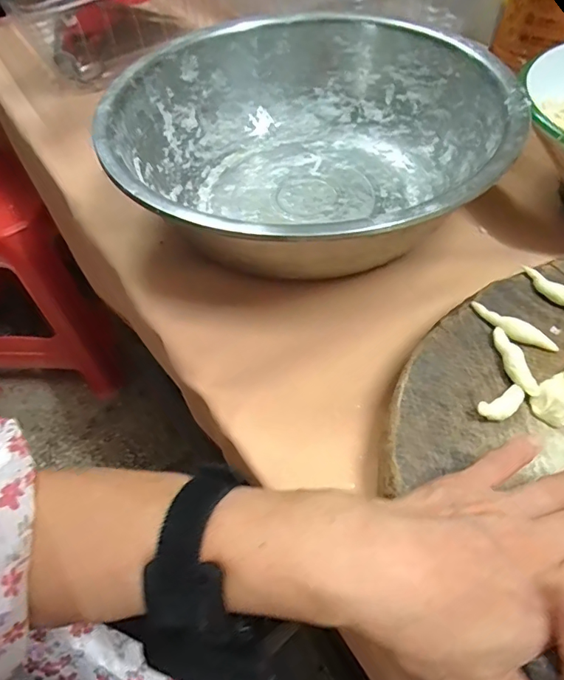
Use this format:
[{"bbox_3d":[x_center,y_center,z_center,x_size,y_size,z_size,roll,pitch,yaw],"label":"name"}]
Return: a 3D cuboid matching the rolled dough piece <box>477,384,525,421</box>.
[{"bbox_3d":[0.131,0.039,0.284,0.034,0.011,0.014,-28,57,-15],"label":"rolled dough piece"}]

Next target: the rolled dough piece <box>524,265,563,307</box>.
[{"bbox_3d":[0.190,-0.035,0.337,0.013,0.010,0.052,-29,57,-15],"label":"rolled dough piece"}]

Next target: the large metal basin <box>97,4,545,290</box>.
[{"bbox_3d":[0.022,-0.171,0.430,0.324,0.107,0.325,-1,53,2],"label":"large metal basin"}]

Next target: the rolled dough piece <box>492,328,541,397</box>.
[{"bbox_3d":[0.145,0.013,0.302,0.012,0.011,0.052,-9,54,-1],"label":"rolled dough piece"}]

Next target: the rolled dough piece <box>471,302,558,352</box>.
[{"bbox_3d":[0.154,-0.008,0.320,0.059,0.008,0.015,36,65,26],"label":"rolled dough piece"}]

